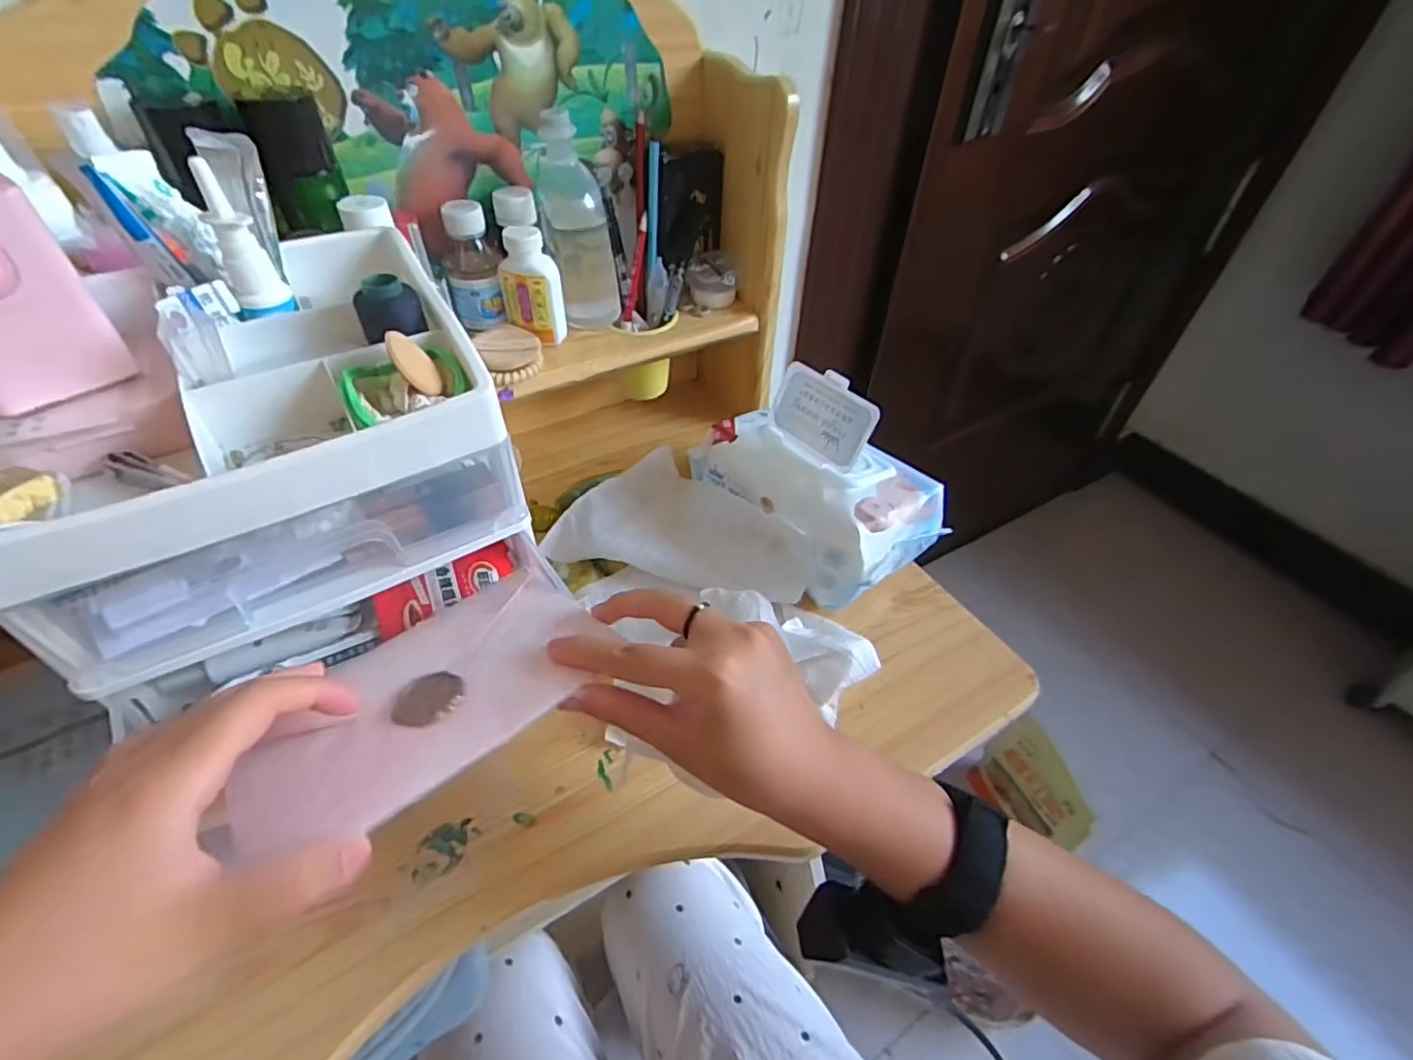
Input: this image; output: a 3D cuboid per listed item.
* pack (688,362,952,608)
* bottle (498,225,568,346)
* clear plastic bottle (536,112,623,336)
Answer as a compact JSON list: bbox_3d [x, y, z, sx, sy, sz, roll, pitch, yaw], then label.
[{"bbox_3d":[0.085,-0.050,0.473,0.105,0.133,0.176,-27,52,-25],"label":"pack"},{"bbox_3d":[-0.137,-0.188,0.483,0.044,0.084,0.026,14,47,13],"label":"bottle"},{"bbox_3d":[-0.101,-0.236,0.488,0.053,0.150,0.058,-7,46,-8],"label":"clear plastic bottle"}]

